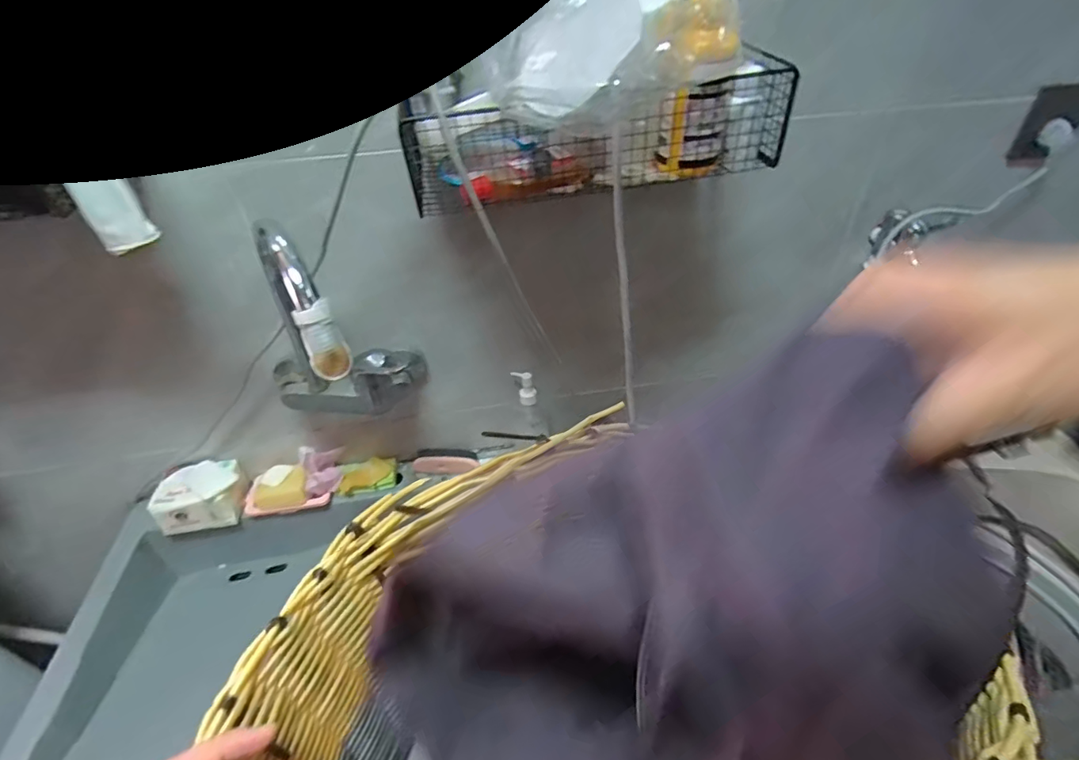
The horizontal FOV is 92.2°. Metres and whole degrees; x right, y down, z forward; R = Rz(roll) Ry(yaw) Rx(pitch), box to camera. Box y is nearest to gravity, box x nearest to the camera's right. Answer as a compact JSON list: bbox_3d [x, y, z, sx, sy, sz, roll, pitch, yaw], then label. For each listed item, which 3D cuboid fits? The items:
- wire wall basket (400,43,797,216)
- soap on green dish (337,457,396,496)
[{"bbox_3d":[0.061,-0.209,0.450,0.339,0.095,0.068,-12,42,-12],"label":"wire wall basket"},{"bbox_3d":[-0.279,0.152,0.845,0.085,0.032,0.053,-6,41,-6],"label":"soap on green dish"}]

